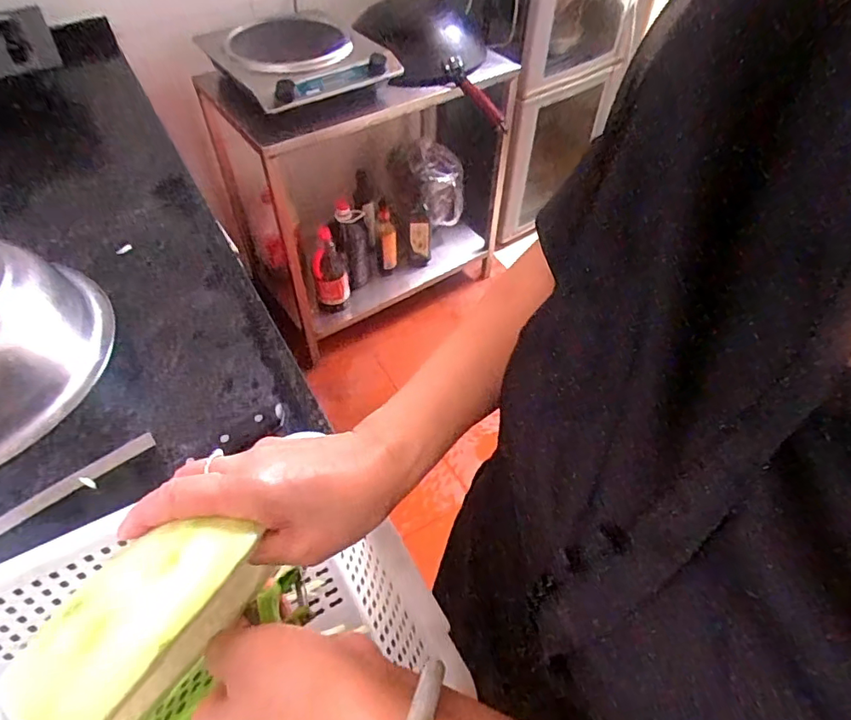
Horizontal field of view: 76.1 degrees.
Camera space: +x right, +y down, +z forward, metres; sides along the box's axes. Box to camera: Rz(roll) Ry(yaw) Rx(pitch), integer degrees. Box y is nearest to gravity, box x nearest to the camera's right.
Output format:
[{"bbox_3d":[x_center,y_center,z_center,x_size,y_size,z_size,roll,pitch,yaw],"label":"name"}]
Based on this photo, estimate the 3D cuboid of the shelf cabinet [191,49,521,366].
[{"bbox_3d":[-0.154,-0.529,1.629,0.805,0.674,0.457,-31,58,-23],"label":"shelf cabinet"}]

